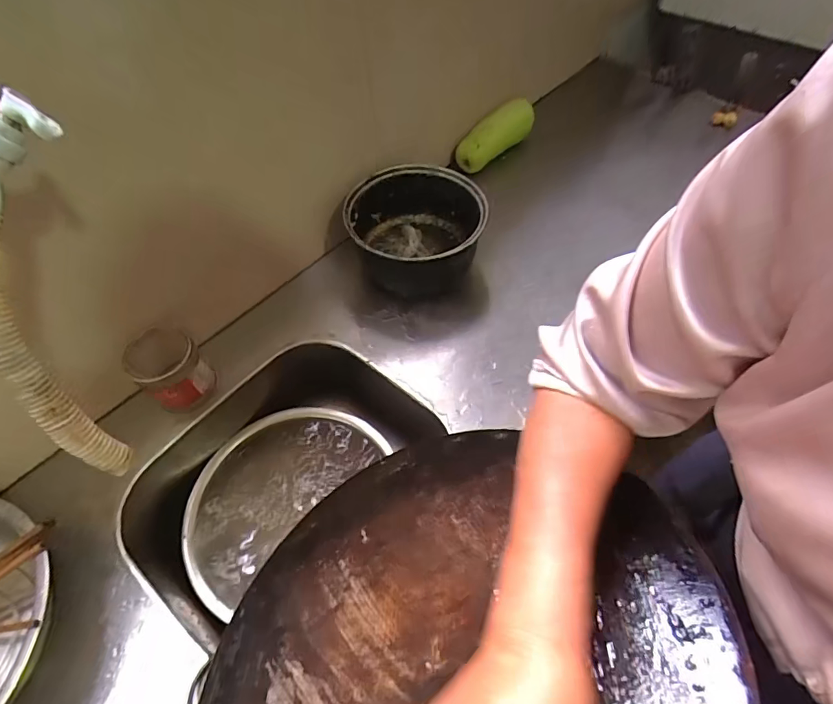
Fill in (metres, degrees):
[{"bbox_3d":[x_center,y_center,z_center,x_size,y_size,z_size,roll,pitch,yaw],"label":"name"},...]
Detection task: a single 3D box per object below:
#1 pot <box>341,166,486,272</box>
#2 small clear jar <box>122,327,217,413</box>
[{"bbox_3d":[0.000,-0.185,0.706,0.200,0.109,0.199,-1,58,1],"label":"pot"},{"bbox_3d":[-0.316,0.019,0.578,0.094,0.079,0.077,34,64,20],"label":"small clear jar"}]

